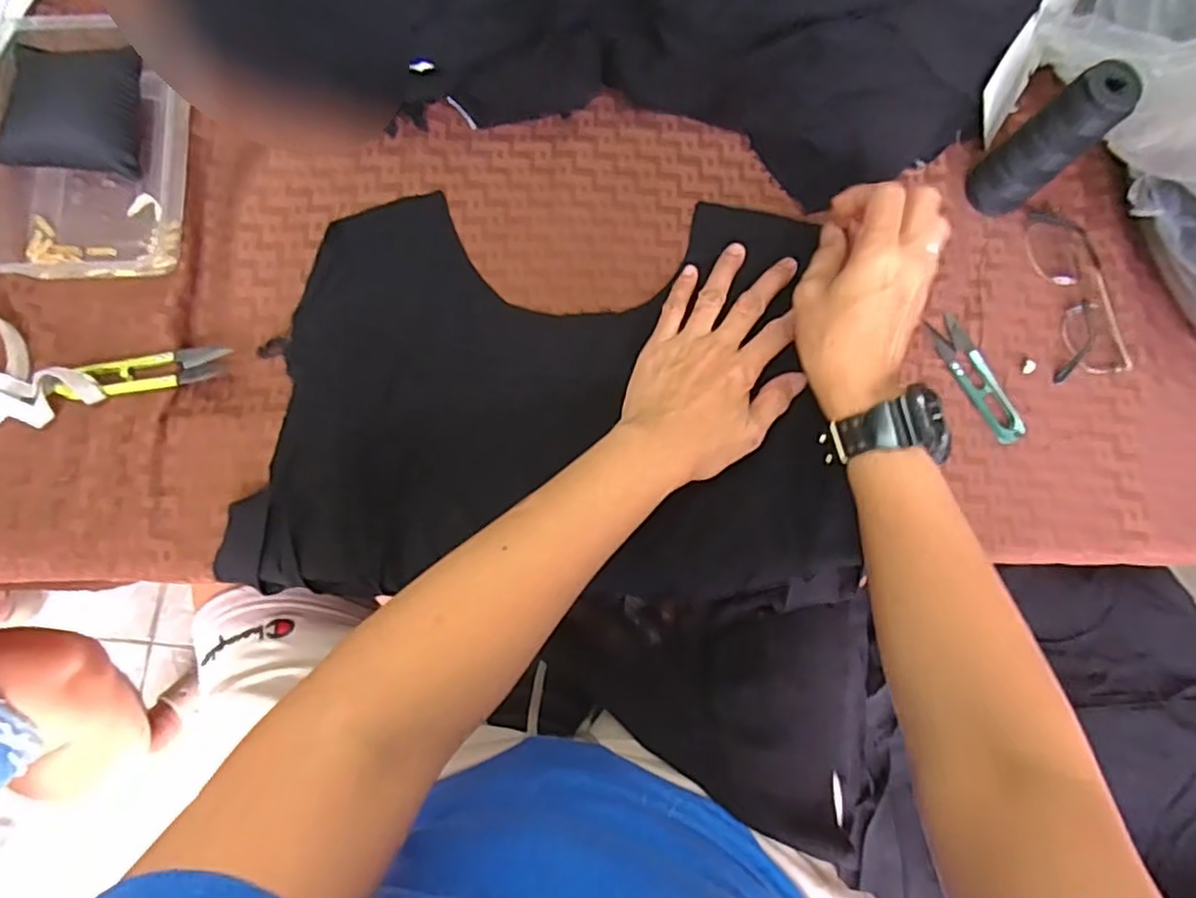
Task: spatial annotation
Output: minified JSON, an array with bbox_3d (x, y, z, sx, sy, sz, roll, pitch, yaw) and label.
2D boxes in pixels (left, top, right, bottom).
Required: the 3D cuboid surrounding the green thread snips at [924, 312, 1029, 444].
[{"bbox_3d":[0.268,-0.050,0.464,0.026,0.007,0.097,-30,86,-8],"label":"green thread snips"}]

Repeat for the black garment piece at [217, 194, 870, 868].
[{"bbox_3d":[-0.024,-0.040,0.444,0.380,0.037,0.271,3,82,-4],"label":"black garment piece"}]

